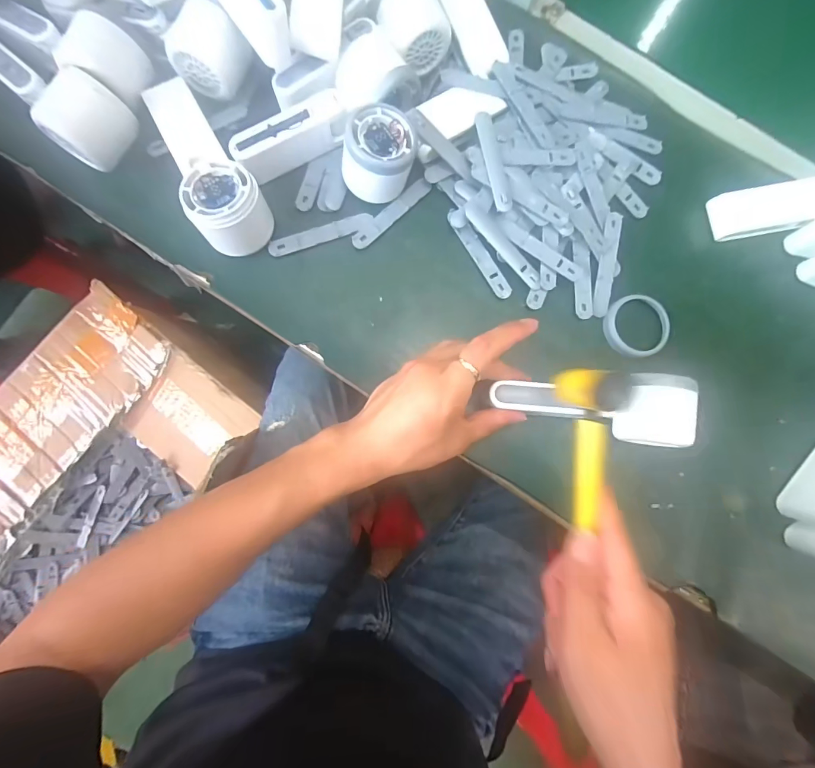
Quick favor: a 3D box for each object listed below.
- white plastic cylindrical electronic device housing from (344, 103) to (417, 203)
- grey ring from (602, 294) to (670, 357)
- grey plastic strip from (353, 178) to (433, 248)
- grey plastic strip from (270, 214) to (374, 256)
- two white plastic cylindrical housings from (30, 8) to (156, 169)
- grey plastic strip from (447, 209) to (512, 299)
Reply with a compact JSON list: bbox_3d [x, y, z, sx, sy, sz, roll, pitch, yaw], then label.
[{"bbox_3d":[-0.025,-0.197,0.344,0.058,0.052,0.056,1,83,-7],"label":"white plastic cylindrical electronic device housing"},{"bbox_3d":[0.212,-0.053,0.370,0.061,0.011,0.056,1,82,-5],"label":"grey ring"},{"bbox_3d":[-0.015,-0.155,0.365,0.090,0.004,0.016,-44,88,-9],"label":"grey plastic strip"},{"bbox_3d":[-0.076,-0.134,0.358,0.093,0.005,0.017,-20,83,-8],"label":"grey plastic strip"},{"bbox_3d":[-0.259,-0.237,0.340,0.064,0.052,0.112,15,81,-3],"label":"two white plastic cylindrical housings"},{"bbox_3d":[0.065,-0.118,0.364,0.016,0.004,0.092,-31,86,-8],"label":"grey plastic strip"}]

